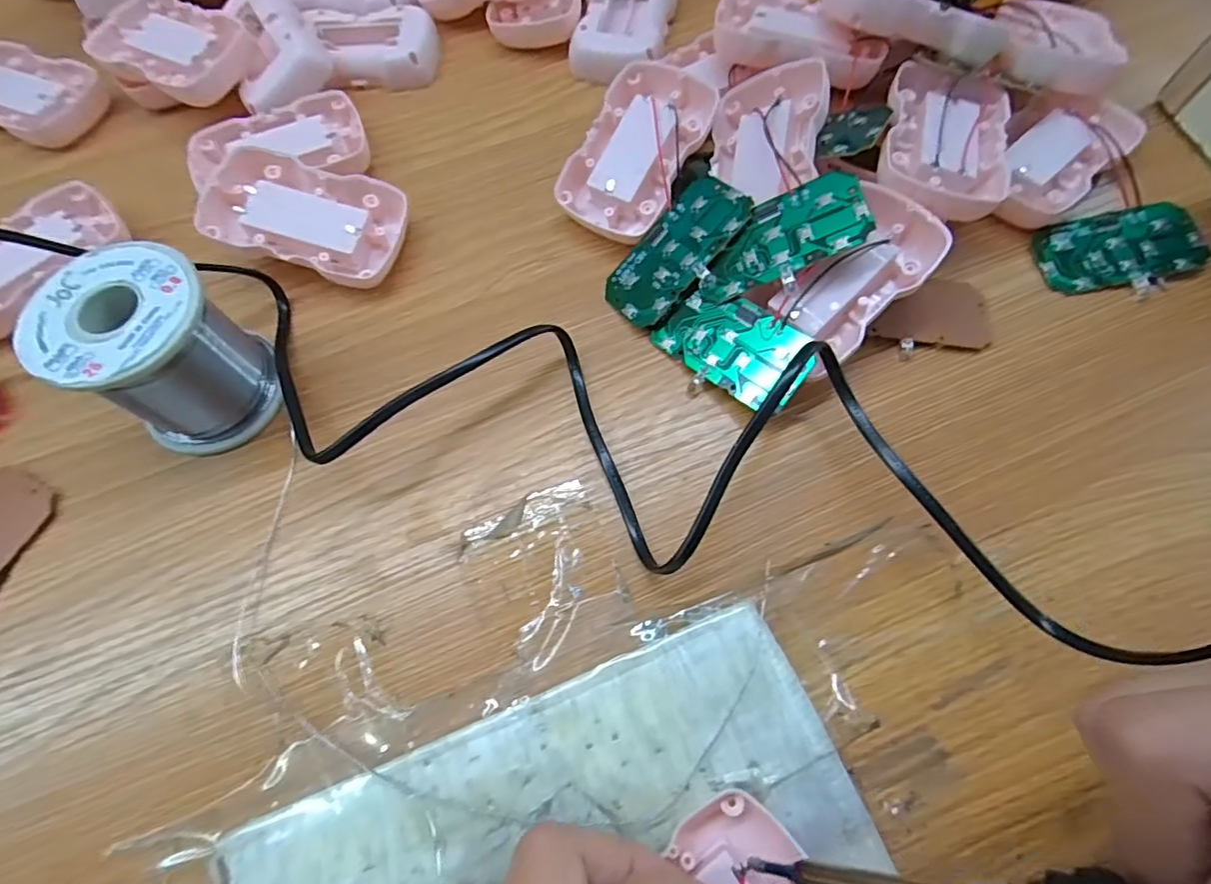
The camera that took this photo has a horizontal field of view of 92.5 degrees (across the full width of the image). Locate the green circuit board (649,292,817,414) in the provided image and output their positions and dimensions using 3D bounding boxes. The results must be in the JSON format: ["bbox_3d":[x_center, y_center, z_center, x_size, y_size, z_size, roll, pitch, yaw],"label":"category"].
[{"bbox_3d":[0.057,-0.042,0.254,0.067,0.004,0.036,39,96,25],"label":"green circuit board"}]

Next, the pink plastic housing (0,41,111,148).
[{"bbox_3d":[-0.343,-0.202,0.342,0.092,0.021,0.055,21,70,10],"label":"pink plastic housing"}]

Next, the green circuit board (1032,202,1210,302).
[{"bbox_3d":[0.246,-0.091,0.275,0.069,0.011,0.041,-7,68,-1],"label":"green circuit board"}]

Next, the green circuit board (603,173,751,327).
[{"bbox_3d":[0.034,-0.087,0.268,0.073,0.004,0.042,-46,61,10],"label":"green circuit board"}]

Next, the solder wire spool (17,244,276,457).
[{"bbox_3d":[-0.181,-0.036,0.239,0.059,0.063,0.059,31,72,13],"label":"solder wire spool"}]

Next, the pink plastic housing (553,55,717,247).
[{"bbox_3d":[0.016,-0.144,0.292,0.054,0.019,0.087,27,86,11],"label":"pink plastic housing"}]

